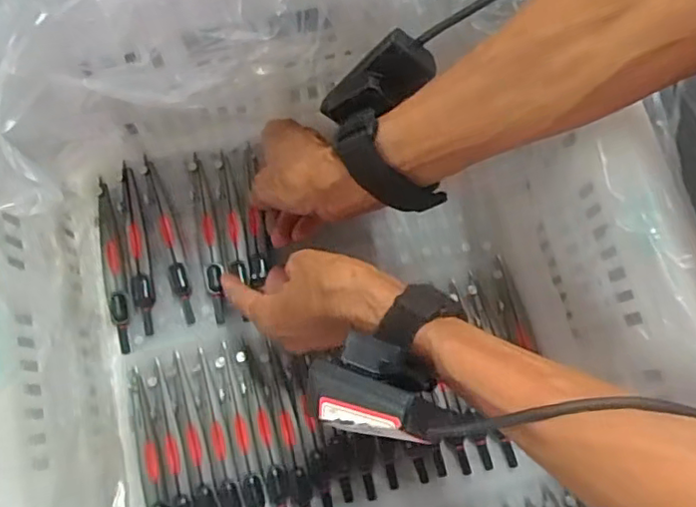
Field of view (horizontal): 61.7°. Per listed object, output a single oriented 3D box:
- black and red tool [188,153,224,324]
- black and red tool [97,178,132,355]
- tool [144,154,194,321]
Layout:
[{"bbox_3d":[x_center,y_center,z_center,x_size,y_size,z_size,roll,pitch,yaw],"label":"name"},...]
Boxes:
[{"bbox_3d":[-0.103,-0.014,0.428,0.013,0.009,0.130,-11,75,-4],"label":"black and red tool"},{"bbox_3d":[-0.172,0.008,0.425,0.013,0.009,0.128,-12,76,-4],"label":"black and red tool"},{"bbox_3d":[-0.132,-0.012,0.427,0.013,0.008,0.131,-17,77,-5],"label":"tool"}]

